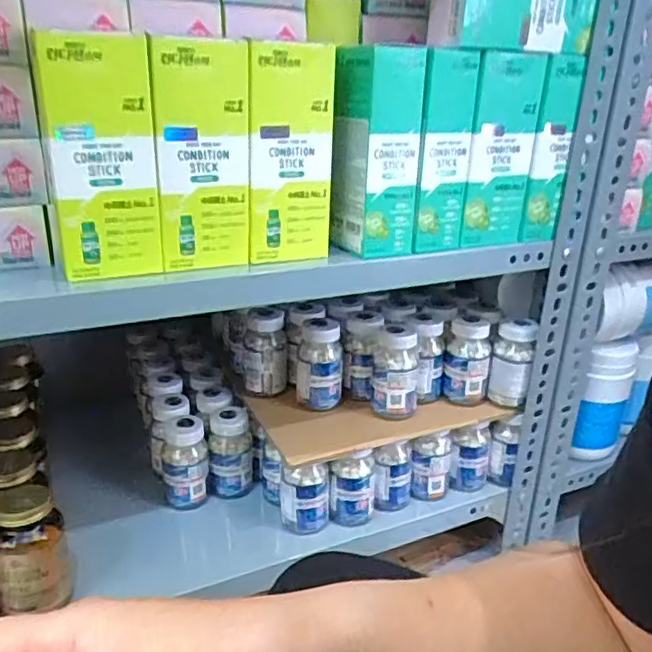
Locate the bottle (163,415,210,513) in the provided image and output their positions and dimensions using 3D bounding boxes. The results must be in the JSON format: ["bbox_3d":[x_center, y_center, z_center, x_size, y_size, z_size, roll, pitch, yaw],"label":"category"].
[{"bbox_3d":[-0.155,0.153,0.693,0.056,0.099,0.052,-3,22,-14],"label":"bottle"}]

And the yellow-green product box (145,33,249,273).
[{"bbox_3d":[-0.097,-0.135,0.495,0.072,0.167,0.076,-3,22,-13],"label":"yellow-green product box"}]

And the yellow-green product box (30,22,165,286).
[{"bbox_3d":[-0.164,-0.122,0.460,0.074,0.164,0.061,-6,23,-20],"label":"yellow-green product box"}]

